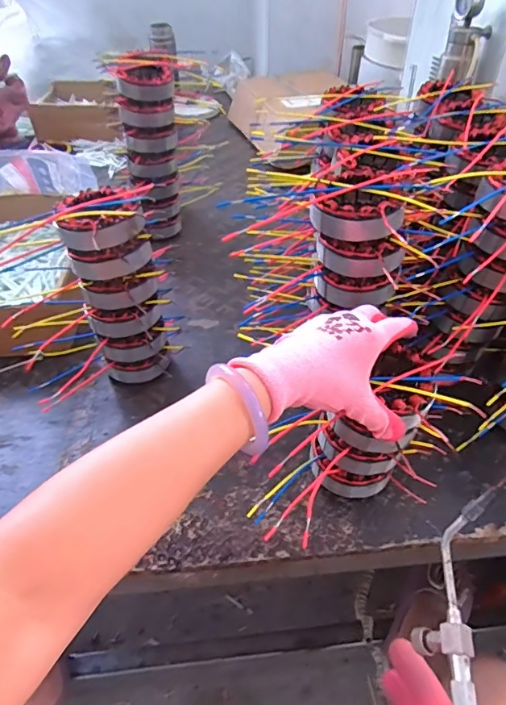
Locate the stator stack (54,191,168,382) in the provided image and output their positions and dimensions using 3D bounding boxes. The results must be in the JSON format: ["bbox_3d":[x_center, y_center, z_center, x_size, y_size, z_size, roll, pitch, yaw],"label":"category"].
[{"bbox_3d":[-0.156,-0.065,0.548,0.090,0.233,0.082,-13,46,-14],"label":"stator stack"}]

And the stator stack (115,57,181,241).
[{"bbox_3d":[-0.170,-0.327,0.793,0.088,0.264,0.099,-6,45,-7],"label":"stator stack"}]

